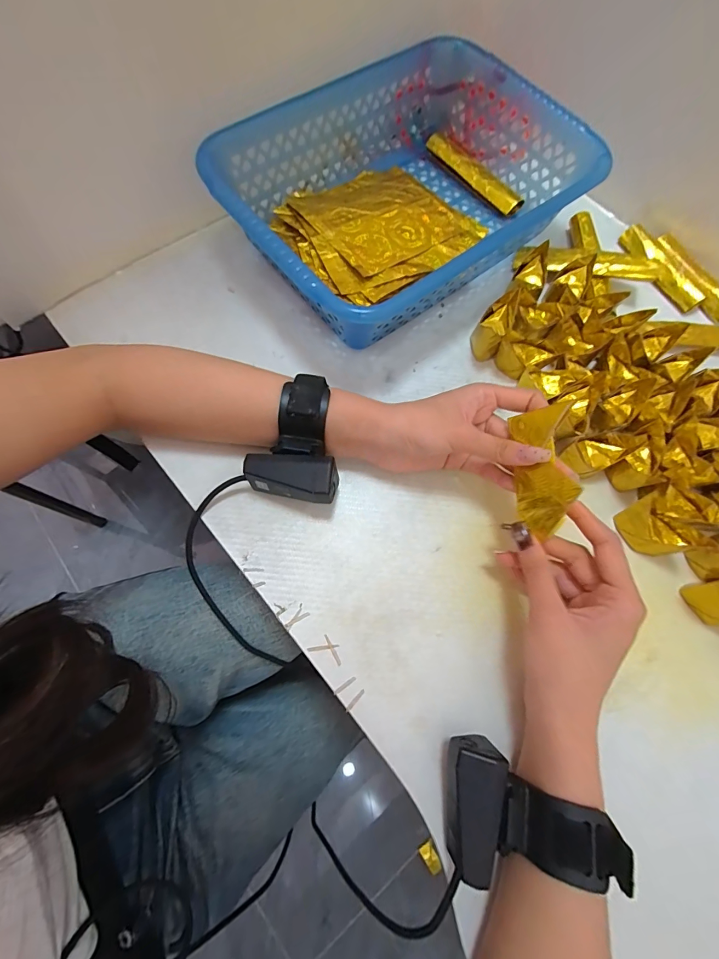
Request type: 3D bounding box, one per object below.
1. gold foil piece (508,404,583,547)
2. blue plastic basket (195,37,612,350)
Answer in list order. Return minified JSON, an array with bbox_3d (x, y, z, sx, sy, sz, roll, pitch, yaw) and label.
[{"bbox_3d":[0.126,-0.005,0.265,0.010,0.043,0.086,2,80,-37],"label":"gold foil piece"},{"bbox_3d":[0.047,-0.277,0.384,0.331,0.087,0.234,-37,78,-14],"label":"blue plastic basket"}]

